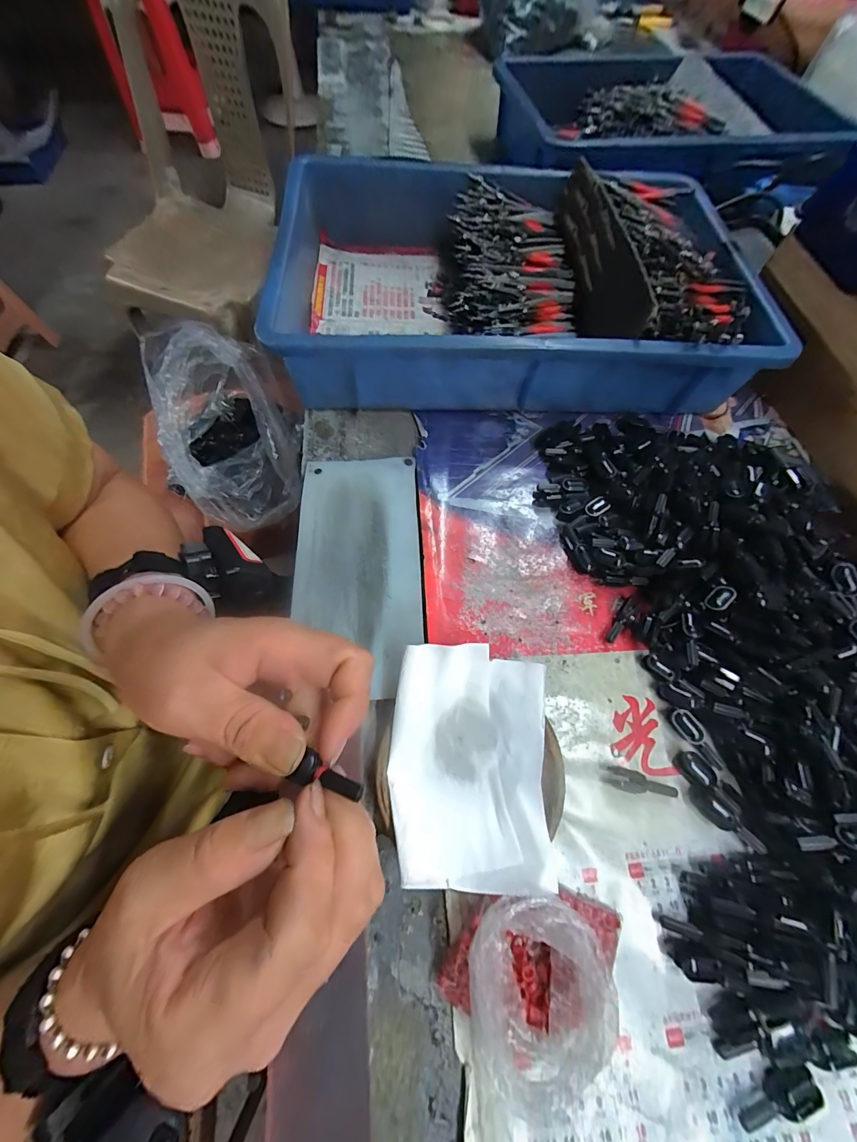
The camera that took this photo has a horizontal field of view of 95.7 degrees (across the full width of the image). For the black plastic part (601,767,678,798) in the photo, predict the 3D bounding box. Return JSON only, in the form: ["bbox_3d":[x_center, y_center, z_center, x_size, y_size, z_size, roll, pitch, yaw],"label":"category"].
[{"bbox_3d":[0.135,0.134,0.245,0.044,0.012,0.013,10,66,2],"label":"black plastic part"}]

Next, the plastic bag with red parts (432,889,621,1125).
[{"bbox_3d":[0.053,0.205,0.193,0.078,0.041,0.084,27,68,9],"label":"plastic bag with red parts"}]

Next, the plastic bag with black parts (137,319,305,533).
[{"bbox_3d":[-0.240,-0.175,0.463,0.149,0.136,0.195,-9,67,-6],"label":"plastic bag with black parts"}]

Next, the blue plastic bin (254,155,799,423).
[{"bbox_3d":[0.081,-0.288,0.385,0.424,0.086,0.299,0,66,-3],"label":"blue plastic bin"}]

